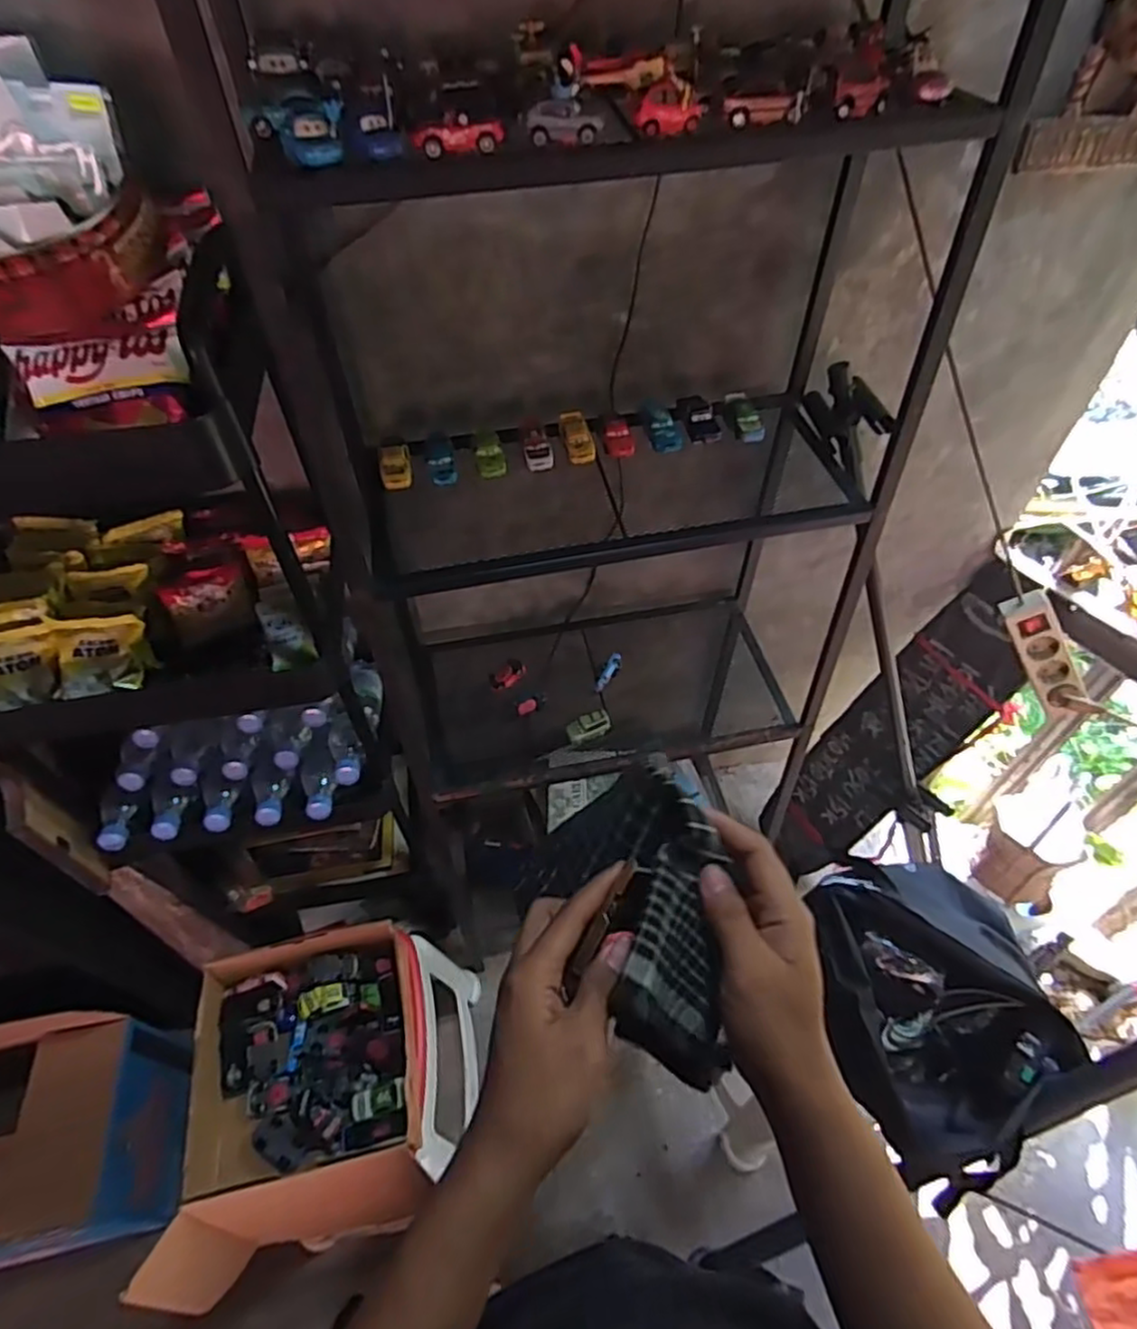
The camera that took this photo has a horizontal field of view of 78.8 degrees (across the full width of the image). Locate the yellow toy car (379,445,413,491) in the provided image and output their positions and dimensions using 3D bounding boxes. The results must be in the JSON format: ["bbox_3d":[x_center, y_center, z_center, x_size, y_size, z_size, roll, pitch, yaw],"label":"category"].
[{"bbox_3d":[-0.201,-0.229,0.805,0.034,0.024,0.053,-11,52,-7],"label":"yellow toy car"}]

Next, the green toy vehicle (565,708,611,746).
[{"bbox_3d":[0.031,0.092,1.023,0.064,0.023,0.032,-24,55,-17],"label":"green toy vehicle"}]

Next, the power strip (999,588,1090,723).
[{"bbox_3d":[0.655,-0.018,0.952,0.058,0.182,0.038,-19,22,38],"label":"power strip"}]

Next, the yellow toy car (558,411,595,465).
[{"bbox_3d":[0.010,-0.273,0.834,0.037,0.023,0.075,-6,51,-4],"label":"yellow toy car"}]

